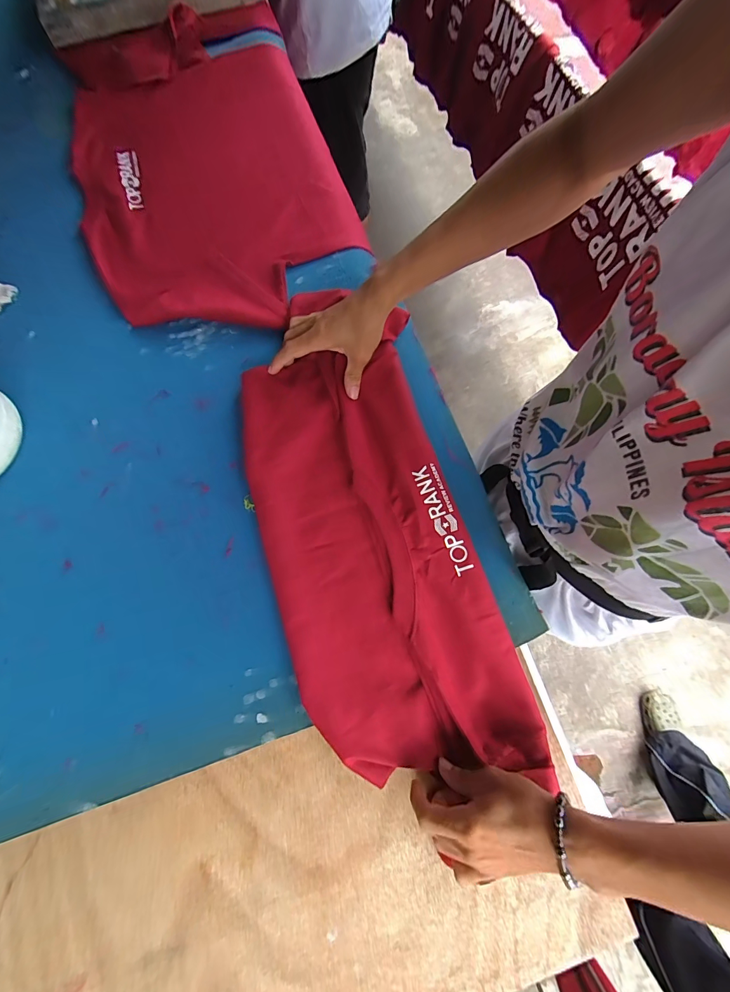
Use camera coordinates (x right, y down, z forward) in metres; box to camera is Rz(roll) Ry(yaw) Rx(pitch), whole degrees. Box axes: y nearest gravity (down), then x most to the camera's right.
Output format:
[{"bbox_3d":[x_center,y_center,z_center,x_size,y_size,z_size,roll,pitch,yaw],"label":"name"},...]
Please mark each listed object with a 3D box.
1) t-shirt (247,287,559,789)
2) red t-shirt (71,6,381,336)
[{"bbox_3d":[0.003,0.044,0.422,0.235,0.029,0.513,-19,77,-3],"label":"t-shirt"},{"bbox_3d":[-0.246,-0.510,0.568,0.386,0.032,0.571,-18,77,-3],"label":"red t-shirt"}]

